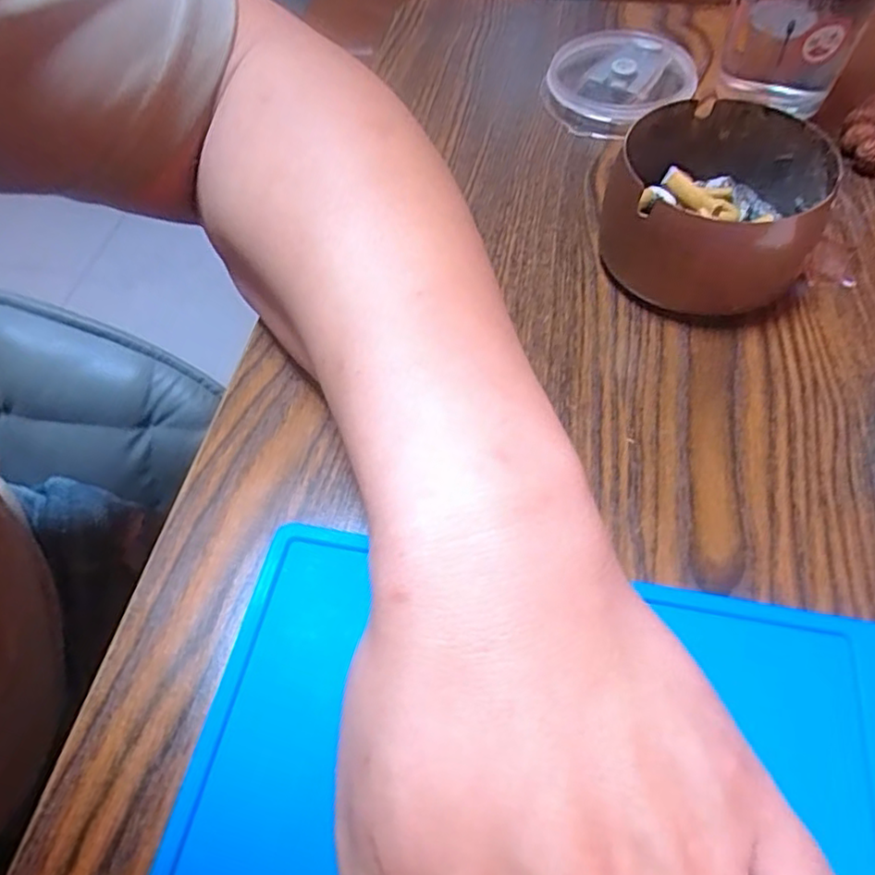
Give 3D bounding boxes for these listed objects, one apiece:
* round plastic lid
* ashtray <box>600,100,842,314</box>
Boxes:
[{"bbox_3d":[0.098,-0.200,0.368,0.079,0.017,0.078,-1,57,2],"label":"round plastic lid"},{"bbox_3d":[0.119,-0.099,0.282,0.090,0.047,0.084,14,59,12],"label":"ashtray"}]

